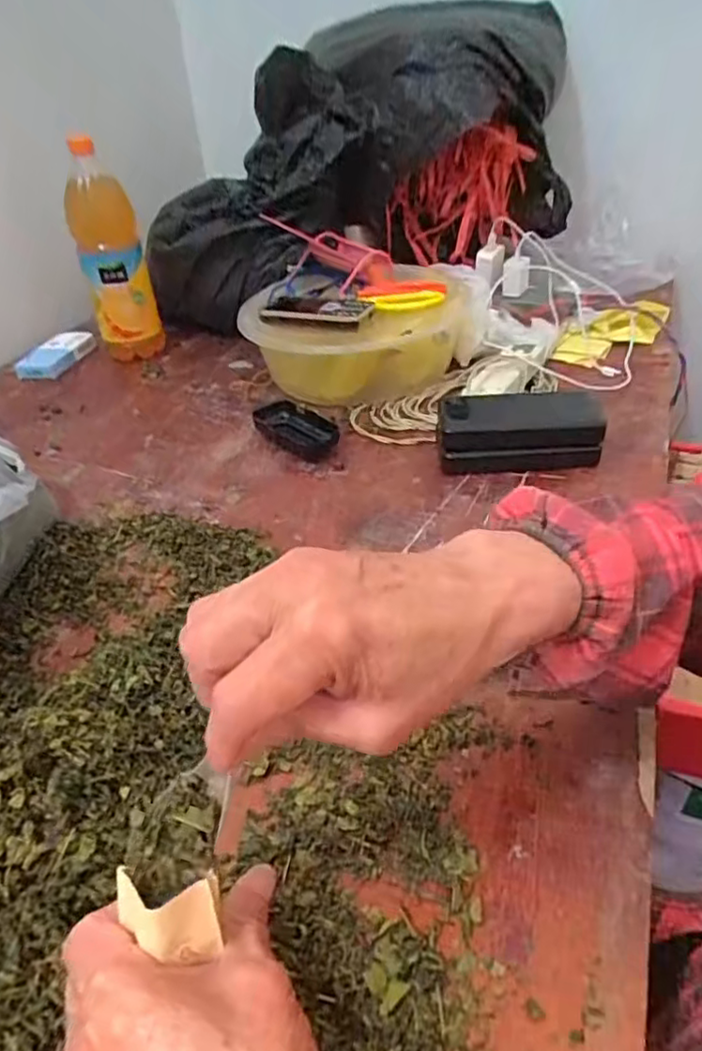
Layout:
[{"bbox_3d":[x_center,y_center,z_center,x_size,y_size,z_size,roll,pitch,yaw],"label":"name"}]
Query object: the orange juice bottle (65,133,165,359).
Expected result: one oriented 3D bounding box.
[{"bbox_3d":[-0.335,-0.373,0.909,0.089,0.264,0.082,-14,39,-11],"label":"orange juice bottle"}]

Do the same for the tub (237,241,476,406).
[{"bbox_3d":[0.005,-0.257,0.834,0.292,0.126,0.228,6,40,14],"label":"tub"}]

